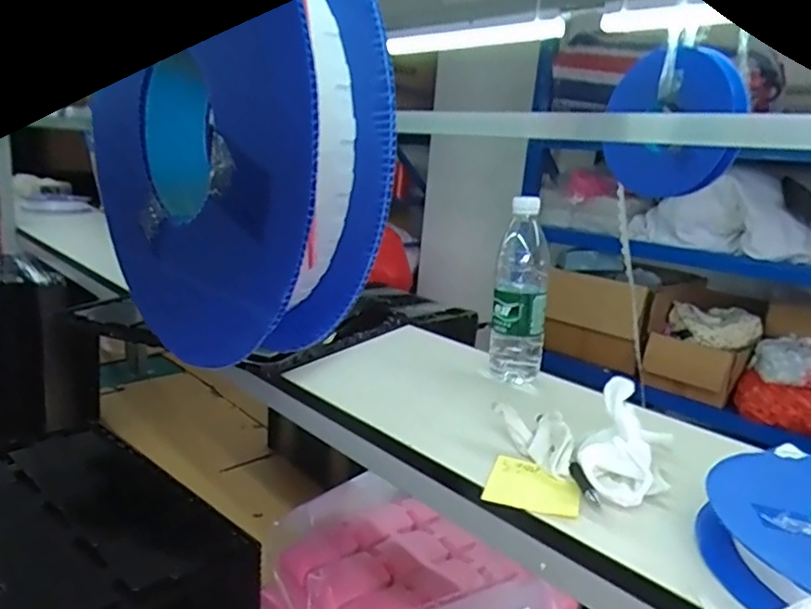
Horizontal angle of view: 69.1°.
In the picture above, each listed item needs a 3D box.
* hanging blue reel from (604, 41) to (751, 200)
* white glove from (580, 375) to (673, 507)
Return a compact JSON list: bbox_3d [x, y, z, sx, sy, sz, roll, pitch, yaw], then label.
[{"bbox_3d":[0.382,-0.263,0.847,0.046,0.203,0.191,-7,18,-39],"label":"hanging blue reel"},{"bbox_3d":[0.197,0.119,0.517,0.074,0.066,0.112,10,15,21],"label":"white glove"}]

